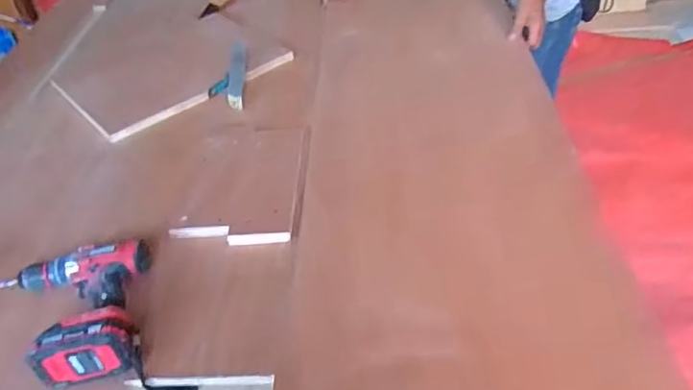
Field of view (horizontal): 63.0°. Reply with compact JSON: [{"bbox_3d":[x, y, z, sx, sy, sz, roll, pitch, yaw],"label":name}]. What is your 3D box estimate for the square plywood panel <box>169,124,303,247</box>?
[{"bbox_3d":[-0.186,-0.036,1.030,0.201,0.017,0.310,-1,41,6],"label":"square plywood panel"}]

